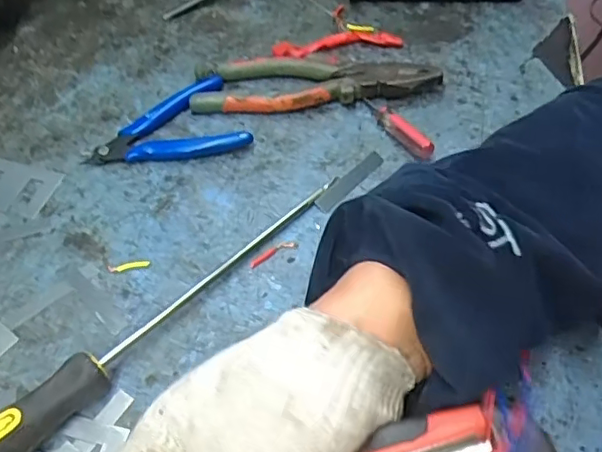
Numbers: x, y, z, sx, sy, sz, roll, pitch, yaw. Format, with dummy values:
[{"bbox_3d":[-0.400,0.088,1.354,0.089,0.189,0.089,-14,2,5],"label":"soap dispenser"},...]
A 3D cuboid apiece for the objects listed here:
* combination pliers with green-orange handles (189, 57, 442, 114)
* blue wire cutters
[{"bbox_3d":[0.011,-0.111,0.460,0.189,0.020,0.053,1,53,2],"label":"combination pliers with green-orange handles"},{"bbox_3d":[-0.102,-0.071,0.436,0.113,0.016,0.078,-21,55,-14],"label":"blue wire cutters"}]

